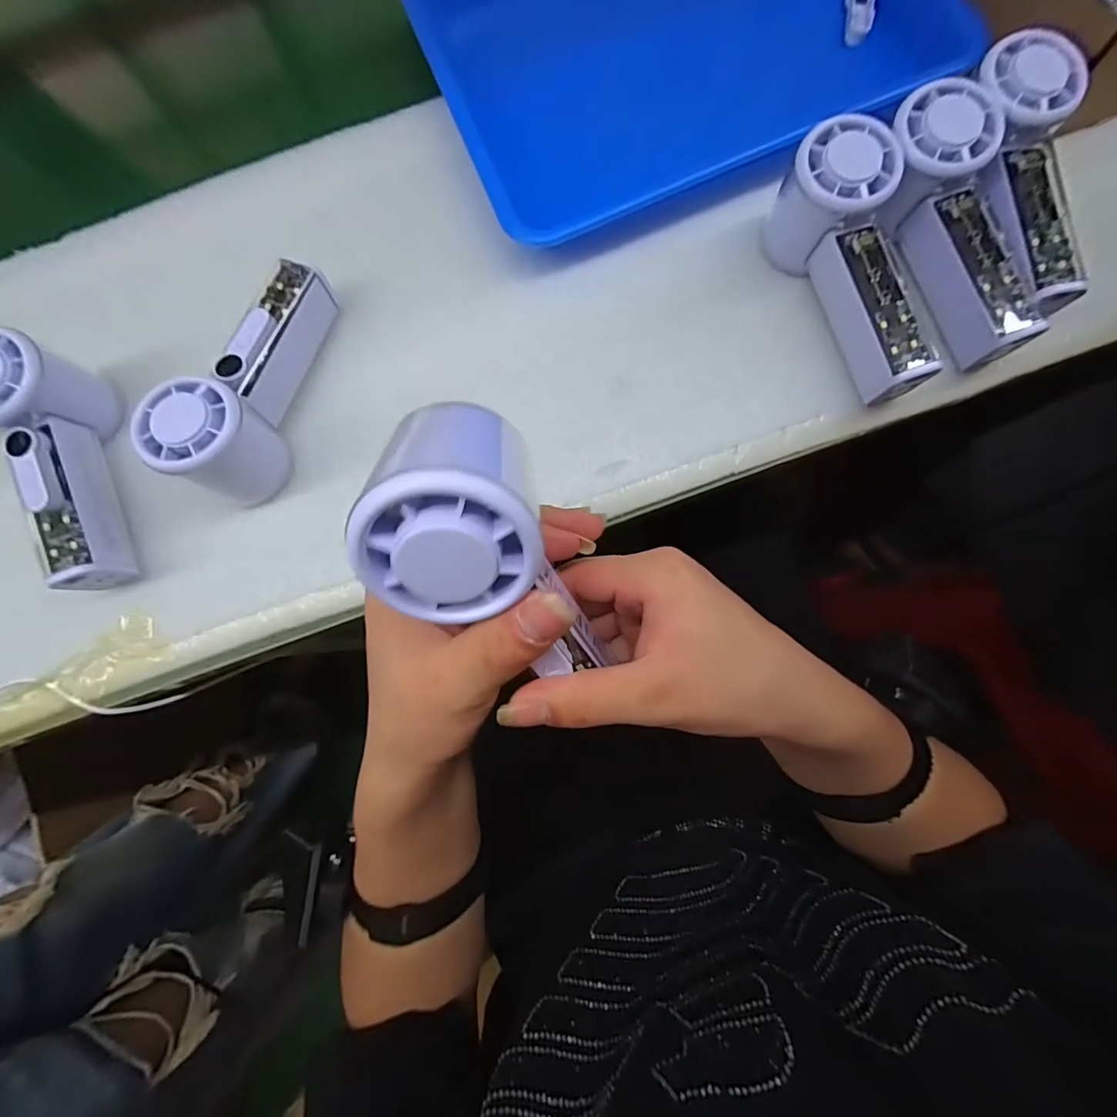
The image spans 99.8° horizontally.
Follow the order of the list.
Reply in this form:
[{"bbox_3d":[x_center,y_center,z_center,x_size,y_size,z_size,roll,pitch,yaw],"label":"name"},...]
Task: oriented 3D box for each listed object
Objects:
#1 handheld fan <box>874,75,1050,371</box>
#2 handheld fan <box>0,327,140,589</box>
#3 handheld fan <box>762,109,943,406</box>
[{"bbox_3d":[0.235,-0.194,0.280,0.054,0.050,0.156,-19,94,0],"label":"handheld fan"},{"bbox_3d":[-0.302,-0.053,0.282,0.046,0.063,0.147,-15,81,1],"label":"handheld fan"},{"bbox_3d":[0.171,-0.170,0.281,0.059,0.053,0.150,-9,81,2],"label":"handheld fan"}]

